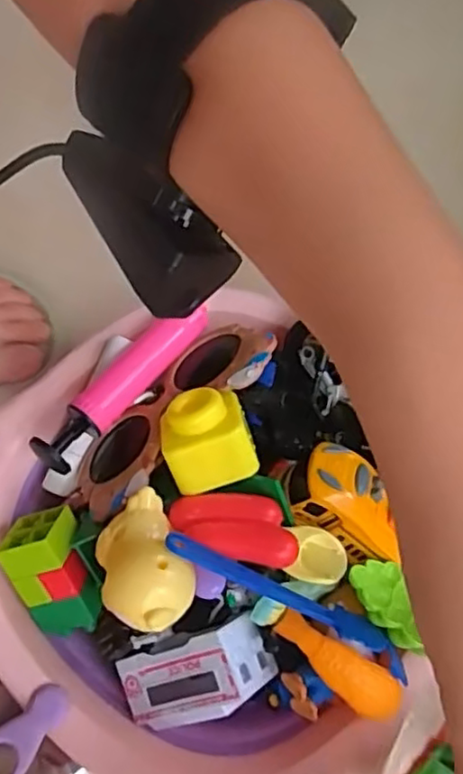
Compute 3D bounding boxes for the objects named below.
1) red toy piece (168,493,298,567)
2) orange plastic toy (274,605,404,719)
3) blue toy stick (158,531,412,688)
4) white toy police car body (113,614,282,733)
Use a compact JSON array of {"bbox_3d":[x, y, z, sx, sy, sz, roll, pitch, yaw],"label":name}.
[{"bbox_3d":[0.001,0.070,0.330,0.065,0.014,0.033,13,67,3],"label":"red toy piece"},{"bbox_3d":[0.051,0.136,0.315,0.068,0.018,0.022,30,69,10],"label":"orange plastic toy"},{"bbox_3d":[0.030,0.105,0.320,0.135,0.014,0.018,28,68,-4],"label":"blue toy stick"},{"bbox_3d":[-0.021,0.150,0.334,0.078,0.034,0.039,-27,68,19],"label":"white toy police car body"}]

